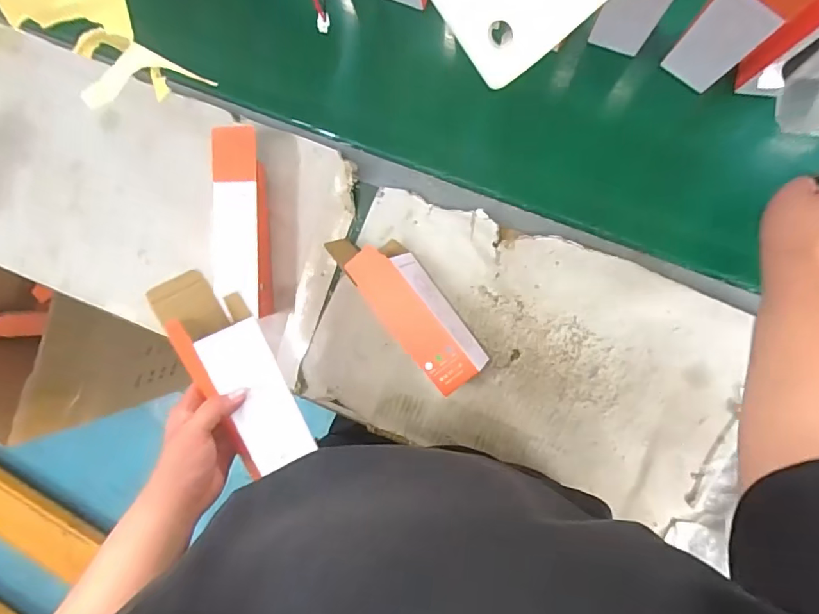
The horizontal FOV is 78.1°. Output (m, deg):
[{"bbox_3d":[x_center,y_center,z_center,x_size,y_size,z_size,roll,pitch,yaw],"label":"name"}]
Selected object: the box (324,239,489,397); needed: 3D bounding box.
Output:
[{"bbox_3d":[-0.001,-0.004,0.632,0.076,0.068,0.233,-39,87,8],"label":"box"}]

